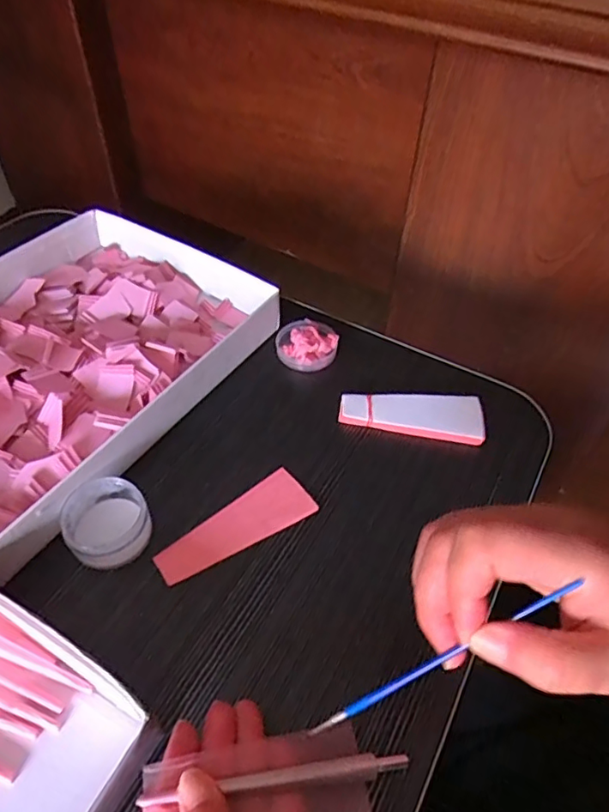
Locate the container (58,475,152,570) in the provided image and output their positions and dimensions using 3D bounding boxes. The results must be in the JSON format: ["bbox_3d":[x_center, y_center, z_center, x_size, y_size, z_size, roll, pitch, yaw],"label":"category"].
[{"bbox_3d":[-0.125,0.075,0.347,0.050,0.027,0.054,3,49,-3],"label":"container"}]

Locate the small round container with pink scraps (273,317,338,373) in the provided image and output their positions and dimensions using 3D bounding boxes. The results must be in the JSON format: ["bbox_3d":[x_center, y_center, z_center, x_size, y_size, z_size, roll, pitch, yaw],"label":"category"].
[{"bbox_3d":[0.003,-0.055,0.468,0.049,0.022,0.048,3,49,-3],"label":"small round container with pink scraps"}]

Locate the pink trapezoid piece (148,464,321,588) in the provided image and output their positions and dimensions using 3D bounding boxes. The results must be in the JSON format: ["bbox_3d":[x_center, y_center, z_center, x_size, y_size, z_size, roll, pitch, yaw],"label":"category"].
[{"bbox_3d":[-0.043,0.083,0.364,0.107,0.005,0.039,-31,59,-27],"label":"pink trapezoid piece"}]

